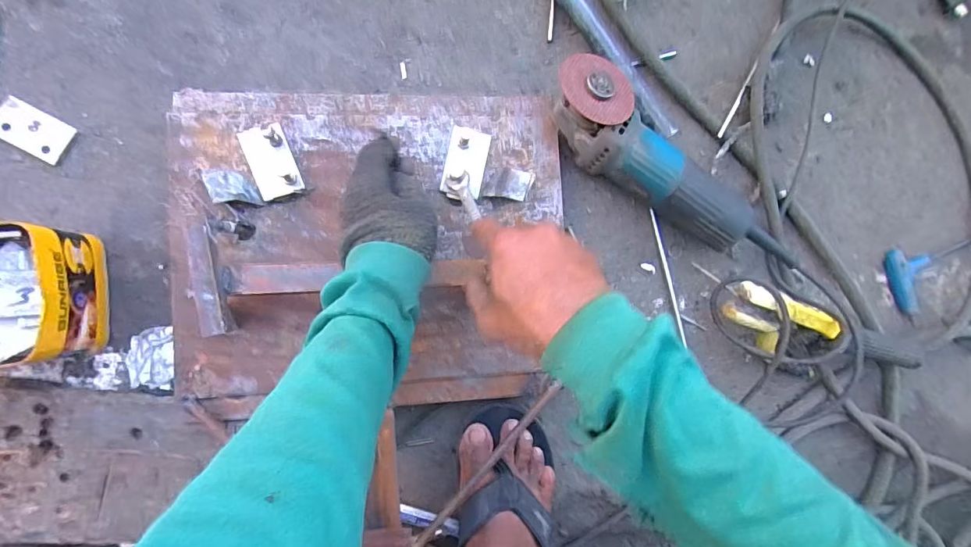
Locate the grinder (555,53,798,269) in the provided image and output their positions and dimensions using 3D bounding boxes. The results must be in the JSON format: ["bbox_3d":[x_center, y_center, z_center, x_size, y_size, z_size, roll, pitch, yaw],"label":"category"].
[{"bbox_3d":[0.196,-0.107,0.495,0.308,0.085,0.086,34,82,-5],"label":"grinder"}]

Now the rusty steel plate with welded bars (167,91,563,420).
[{"bbox_3d":[-0.102,-0.029,0.439,0.368,0.050,0.306,-1,86,-9],"label":"rusty steel plate with welded bars"}]

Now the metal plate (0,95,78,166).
[{"bbox_3d":[-0.431,-0.136,0.441,0.065,0.004,0.041,28,75,-8],"label":"metal plate"}]

